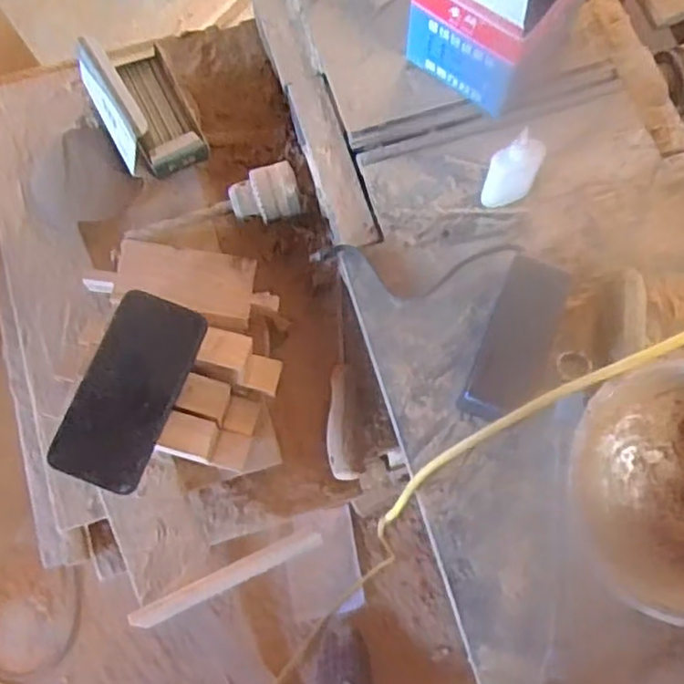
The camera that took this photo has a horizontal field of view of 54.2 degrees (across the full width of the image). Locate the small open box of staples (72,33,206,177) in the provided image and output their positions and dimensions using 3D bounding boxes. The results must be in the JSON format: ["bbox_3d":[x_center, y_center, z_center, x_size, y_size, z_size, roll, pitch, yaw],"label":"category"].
[{"bbox_3d":[-0.195,-0.232,0.646,0.087,0.075,0.128,-28,75,-6],"label":"small open box of staples"}]

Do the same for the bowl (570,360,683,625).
[{"bbox_3d":[0.245,0.107,0.491,0.161,0.076,0.178,-18,75,-3],"label":"bowl"}]

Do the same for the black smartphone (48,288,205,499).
[{"bbox_3d":[-0.170,0.038,0.536,0.075,0.012,0.153,22,79,-2],"label":"black smartphone"}]

